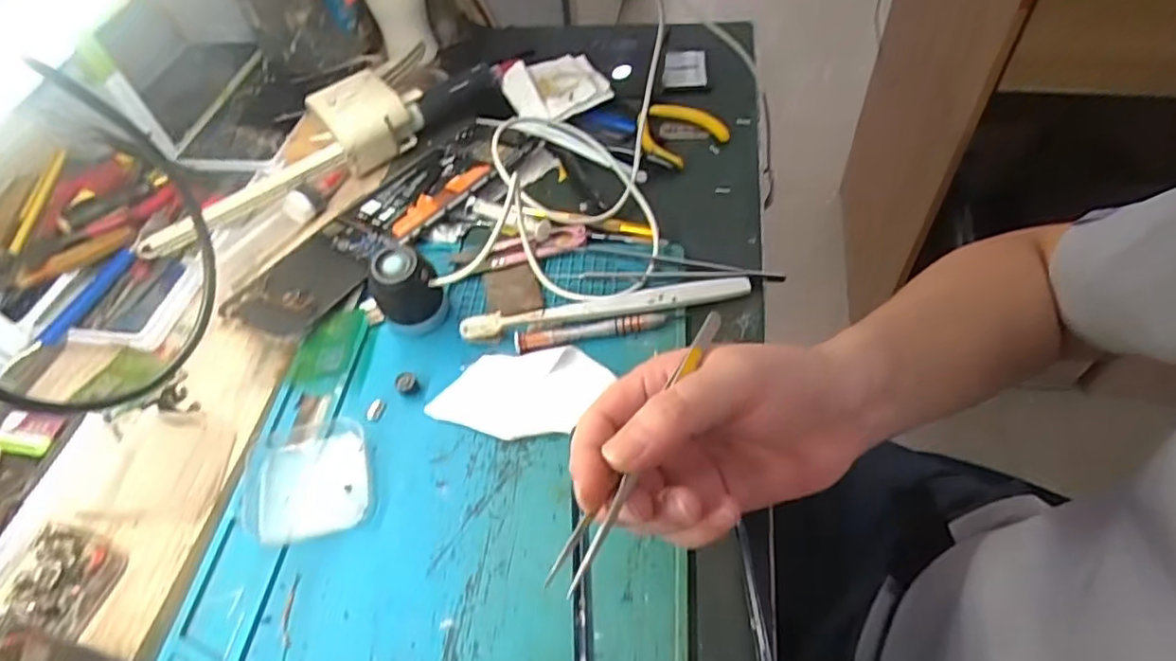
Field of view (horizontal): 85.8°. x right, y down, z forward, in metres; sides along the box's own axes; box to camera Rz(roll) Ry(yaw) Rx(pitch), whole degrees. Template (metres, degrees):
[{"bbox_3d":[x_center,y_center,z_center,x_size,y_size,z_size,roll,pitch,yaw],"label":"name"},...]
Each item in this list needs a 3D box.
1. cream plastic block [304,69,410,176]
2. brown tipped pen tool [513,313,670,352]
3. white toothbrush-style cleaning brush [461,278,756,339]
[{"bbox_3d":[-0.183,-0.173,0.516,0.059,0.046,0.057,-33,56,-19],"label":"cream plastic block"},{"bbox_3d":[0.001,-0.001,0.394,0.093,0.008,0.011,-10,52,-1],"label":"brown tipped pen tool"},{"bbox_3d":[0.012,-0.015,0.403,0.183,0.013,0.016,-9,52,-1],"label":"white toothbrush-style cleaning brush"}]

